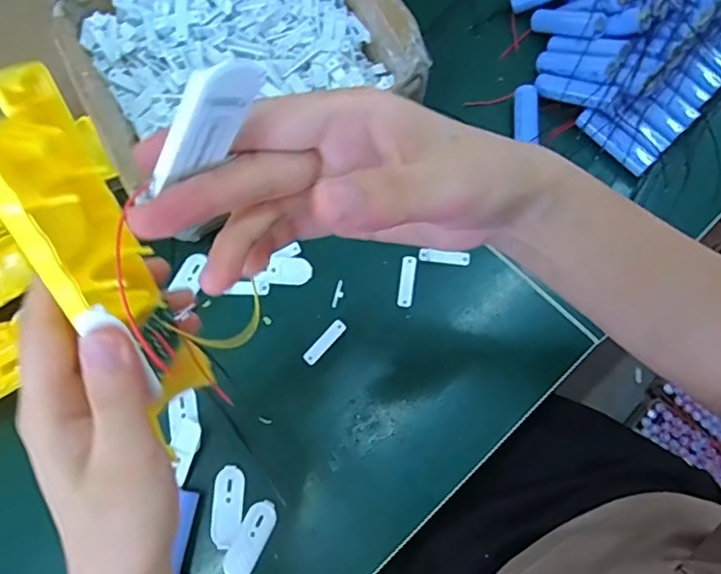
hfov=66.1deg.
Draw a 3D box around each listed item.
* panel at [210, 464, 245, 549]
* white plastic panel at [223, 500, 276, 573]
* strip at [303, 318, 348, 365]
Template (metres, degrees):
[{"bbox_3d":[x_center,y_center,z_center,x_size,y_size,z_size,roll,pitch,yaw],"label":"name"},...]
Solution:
[{"bbox_3d":[-0.089,0.147,0.371,0.020,0.004,0.050,-2,71,3],"label":"panel"},{"bbox_3d":[-0.072,0.166,0.366,0.020,0.010,0.049,24,74,11],"label":"white plastic panel"},{"bbox_3d":[-0.026,0.040,0.403,0.011,0.004,0.038,43,89,2],"label":"strip"}]

